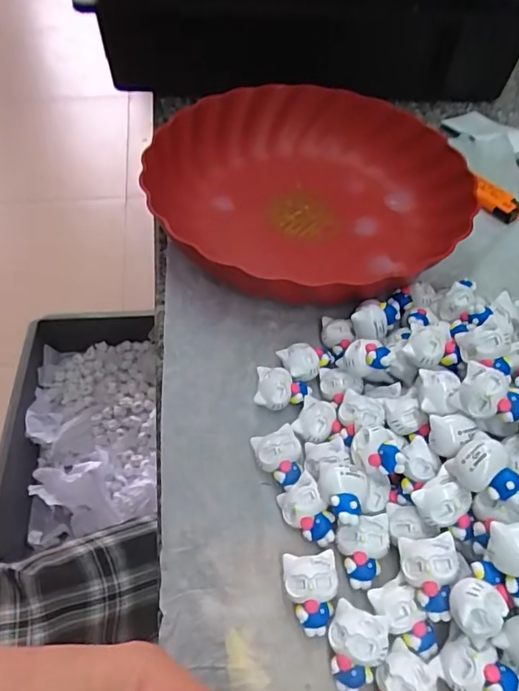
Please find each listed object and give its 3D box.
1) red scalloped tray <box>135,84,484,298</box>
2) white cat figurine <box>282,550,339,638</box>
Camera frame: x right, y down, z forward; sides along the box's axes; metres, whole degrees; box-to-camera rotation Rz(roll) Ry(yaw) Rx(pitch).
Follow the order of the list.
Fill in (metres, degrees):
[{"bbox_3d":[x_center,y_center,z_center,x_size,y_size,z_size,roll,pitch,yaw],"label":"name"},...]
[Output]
[{"bbox_3d":[0.041,-0.121,0.414,0.238,0.051,0.239,-22,55,-18],"label":"red scalloped tray"},{"bbox_3d":[0.025,0.116,0.244,0.025,0.017,0.033,-3,52,-4],"label":"white cat figurine"}]

